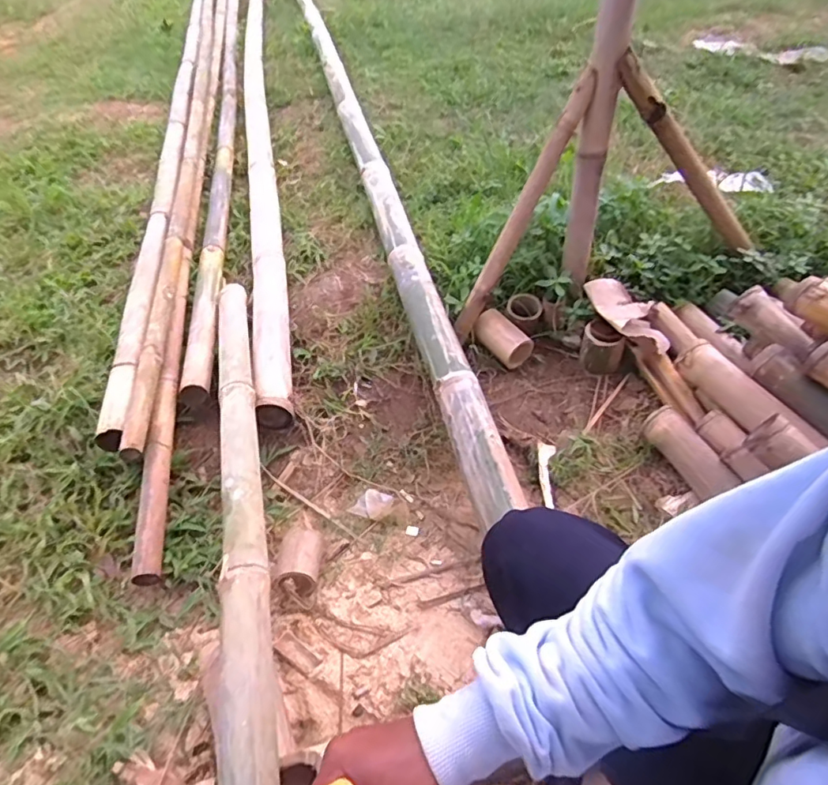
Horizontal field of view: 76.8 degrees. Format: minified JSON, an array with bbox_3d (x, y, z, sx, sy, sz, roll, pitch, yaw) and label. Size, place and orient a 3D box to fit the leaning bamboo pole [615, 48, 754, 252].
[{"bbox_3d":[0.530,-0.440,1.008,0.044,0.529,0.050,-37,38,29],"label":"leaning bamboo pole"}]

